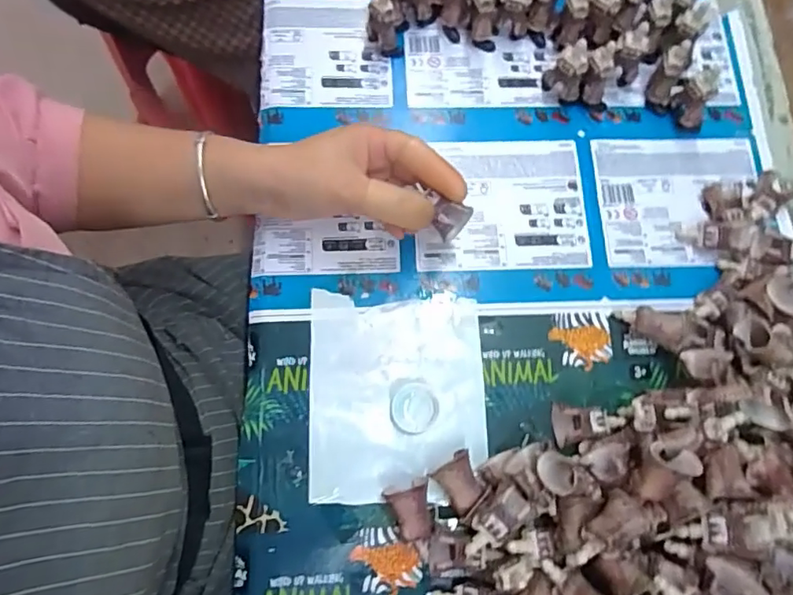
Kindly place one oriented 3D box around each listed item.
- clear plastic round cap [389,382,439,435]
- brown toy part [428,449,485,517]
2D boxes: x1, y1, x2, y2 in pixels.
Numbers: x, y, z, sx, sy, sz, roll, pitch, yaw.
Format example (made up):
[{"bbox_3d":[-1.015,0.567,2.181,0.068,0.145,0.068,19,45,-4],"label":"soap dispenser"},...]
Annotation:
[{"bbox_3d":[0.012,0.076,0.381,0.032,0.007,0.034,1,73,-2],"label":"clear plastic round cap"},{"bbox_3d":[0.043,0.122,0.364,0.028,0.017,0.033,-39,78,-12],"label":"brown toy part"}]

